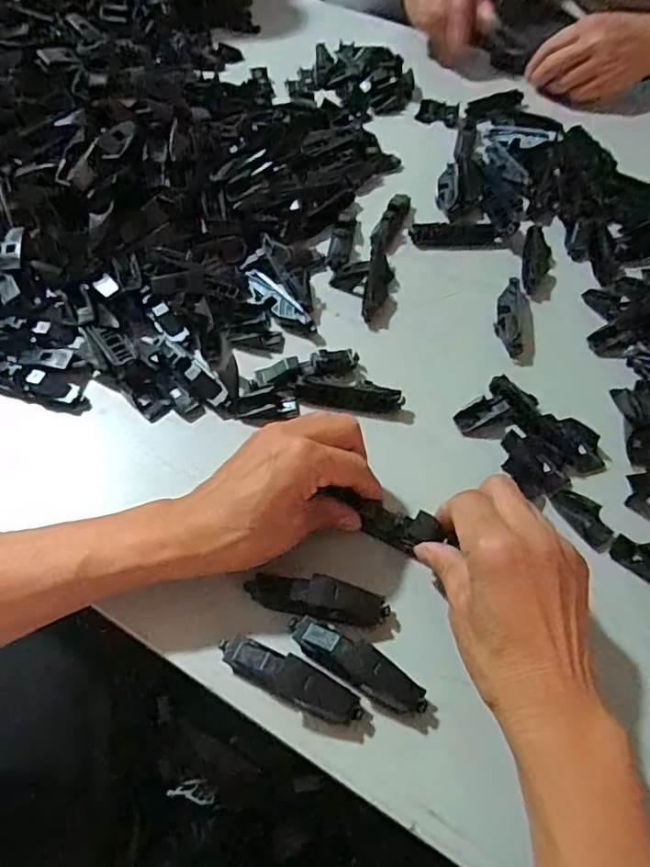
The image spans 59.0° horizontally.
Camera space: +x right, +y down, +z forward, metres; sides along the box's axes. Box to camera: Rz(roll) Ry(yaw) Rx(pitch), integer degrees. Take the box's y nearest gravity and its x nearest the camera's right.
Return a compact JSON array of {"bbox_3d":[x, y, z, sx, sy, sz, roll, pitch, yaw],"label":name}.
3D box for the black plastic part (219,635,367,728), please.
[{"bbox_3d":[-0.019,0.130,0.301,0.080,0.024,0.020,25,59,12],"label":"black plastic part"}]

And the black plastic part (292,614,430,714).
[{"bbox_3d":[0.016,0.123,0.306,0.080,0.025,0.020,30,60,15],"label":"black plastic part"}]

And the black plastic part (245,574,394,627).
[{"bbox_3d":[-0.005,0.093,0.327,0.080,0.019,0.019,10,57,3],"label":"black plastic part"}]

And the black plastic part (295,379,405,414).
[{"bbox_3d":[0.017,-0.026,0.409,0.074,0.012,0.020,7,57,1],"label":"black plastic part"}]

